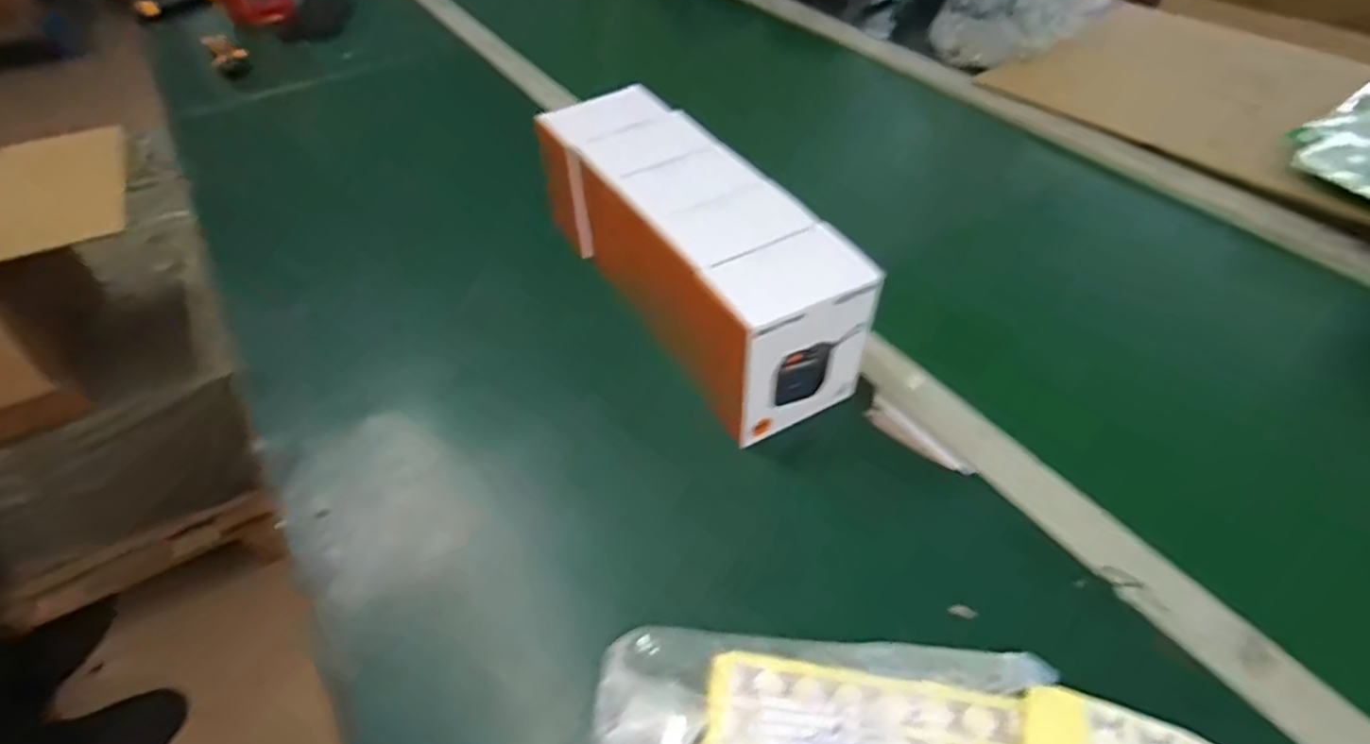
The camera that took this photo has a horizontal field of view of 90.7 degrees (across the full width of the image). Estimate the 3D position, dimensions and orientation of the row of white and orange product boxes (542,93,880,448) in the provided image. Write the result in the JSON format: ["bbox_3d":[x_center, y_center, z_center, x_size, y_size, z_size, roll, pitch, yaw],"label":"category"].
[{"bbox_3d":[-0.001,-0.099,0.533,0.111,0.117,0.316,-24,50,-20],"label":"row of white and orange product boxes"}]

